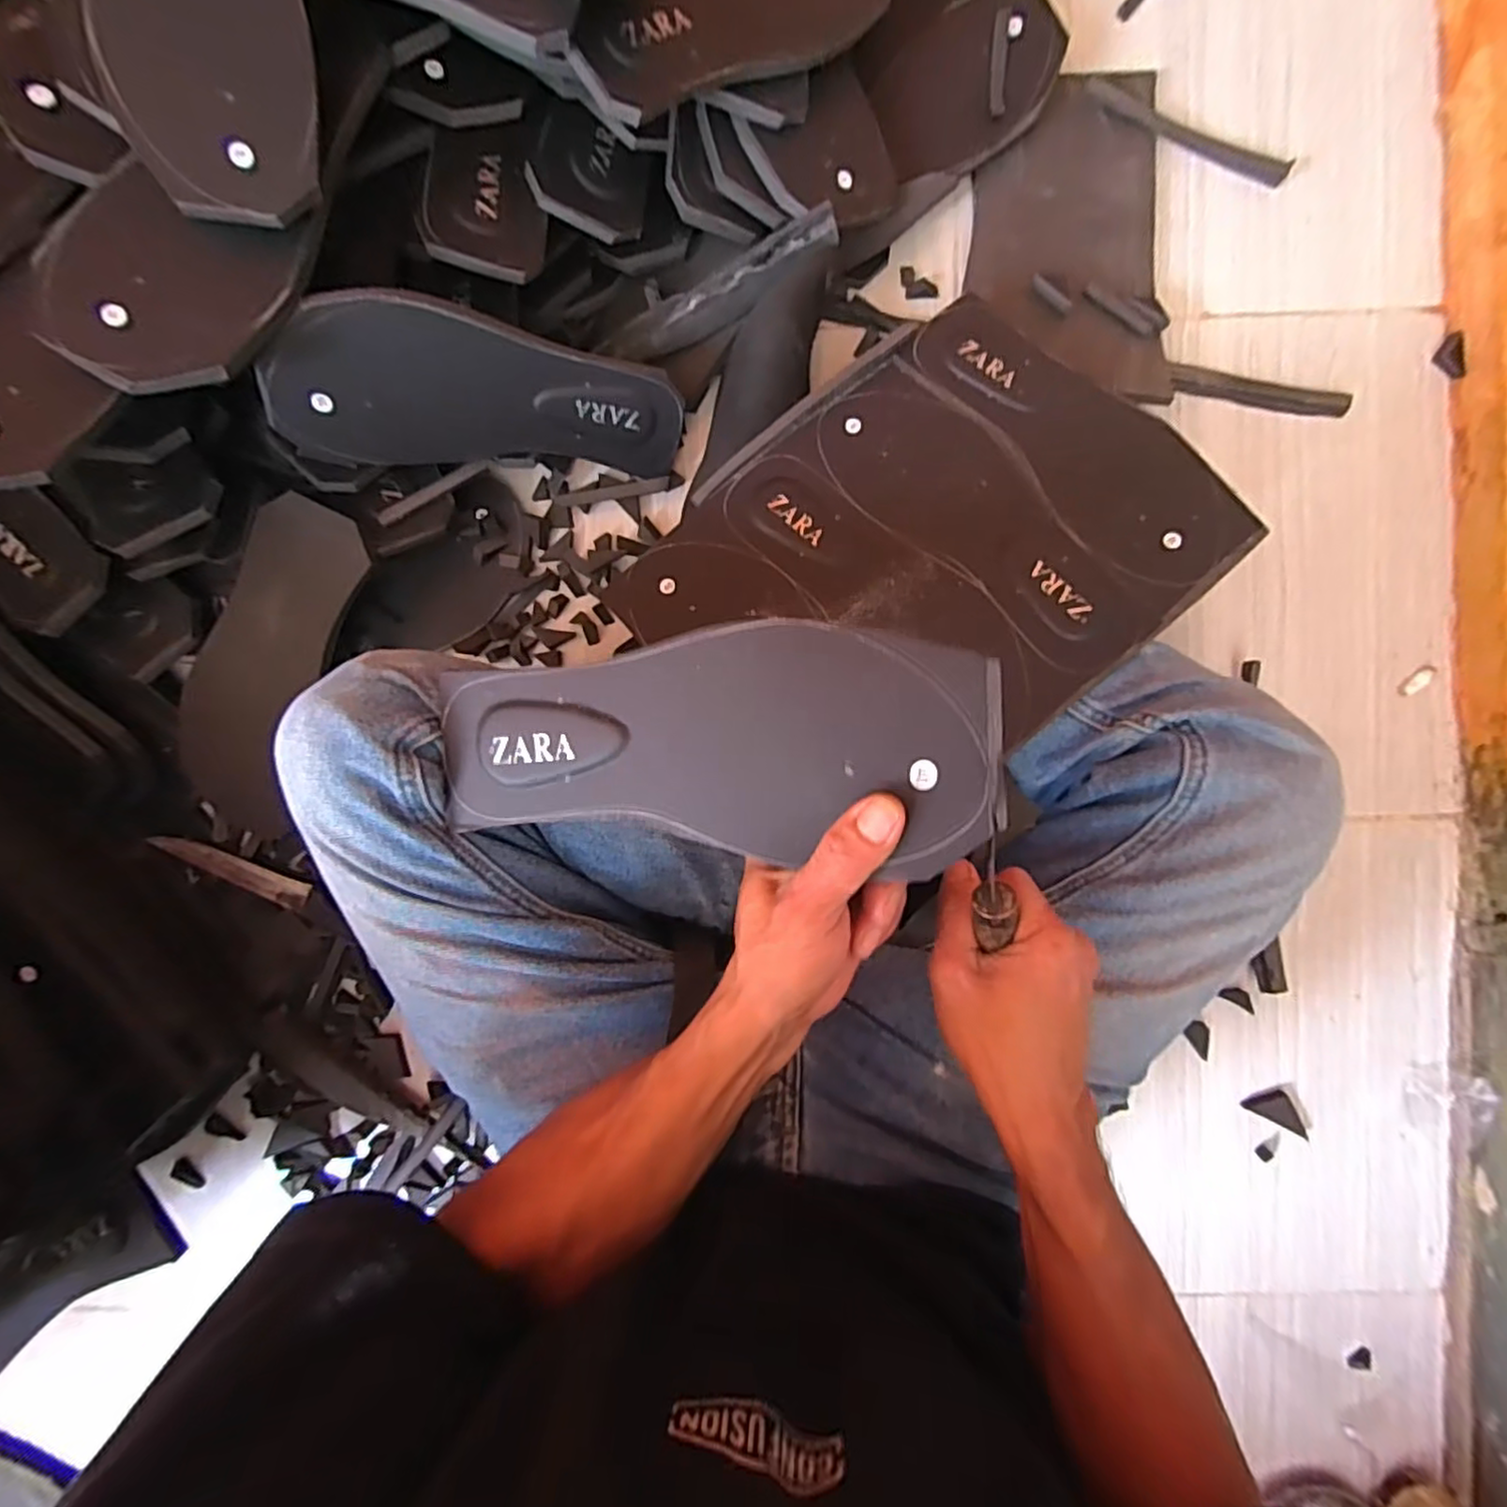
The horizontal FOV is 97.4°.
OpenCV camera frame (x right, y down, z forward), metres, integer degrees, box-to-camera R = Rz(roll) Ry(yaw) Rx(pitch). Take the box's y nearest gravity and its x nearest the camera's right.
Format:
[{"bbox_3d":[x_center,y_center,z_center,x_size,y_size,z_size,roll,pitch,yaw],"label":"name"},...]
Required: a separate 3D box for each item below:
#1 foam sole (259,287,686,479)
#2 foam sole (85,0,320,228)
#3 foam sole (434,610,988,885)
[{"bbox_3d":[-0.176,-0.234,0.451,0.248,0.105,0.021,0,54,-29],"label":"foam sole"},{"bbox_3d":[-0.277,-0.408,0.329,0.093,0.010,0.251,-1,101,-15],"label":"foam sole"},{"bbox_3d":[-0.029,-0.004,0.290,0.253,0.007,0.096,0,92,18],"label":"foam sole"}]

